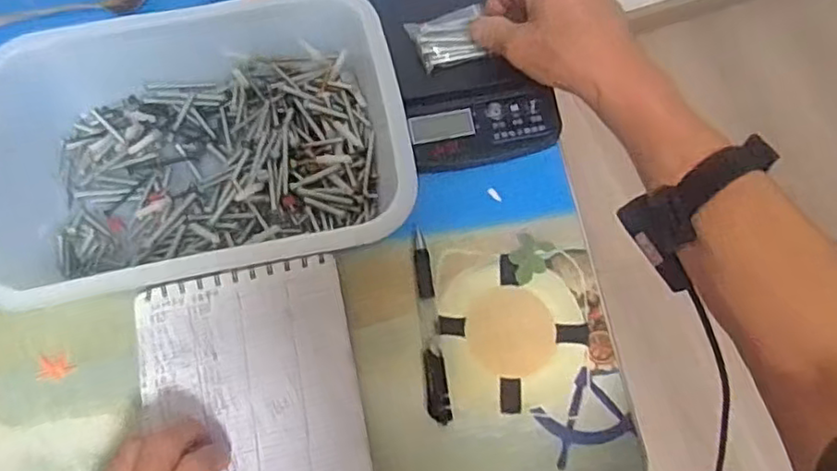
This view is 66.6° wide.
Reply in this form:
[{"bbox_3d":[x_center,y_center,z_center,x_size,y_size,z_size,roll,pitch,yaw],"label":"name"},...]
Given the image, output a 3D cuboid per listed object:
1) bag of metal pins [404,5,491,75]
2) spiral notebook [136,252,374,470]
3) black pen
[{"bbox_3d":[0.026,-0.154,0.491,0.059,0.013,0.044,-17,71,-6],"label":"bag of metal pins"},{"bbox_3d":[-0.107,0.118,0.414,0.139,0.016,0.202,-12,71,-4],"label":"spiral notebook"},{"bbox_3d":[0.007,0.061,0.443,0.016,0.010,0.133,-7,67,-2],"label":"black pen"}]

